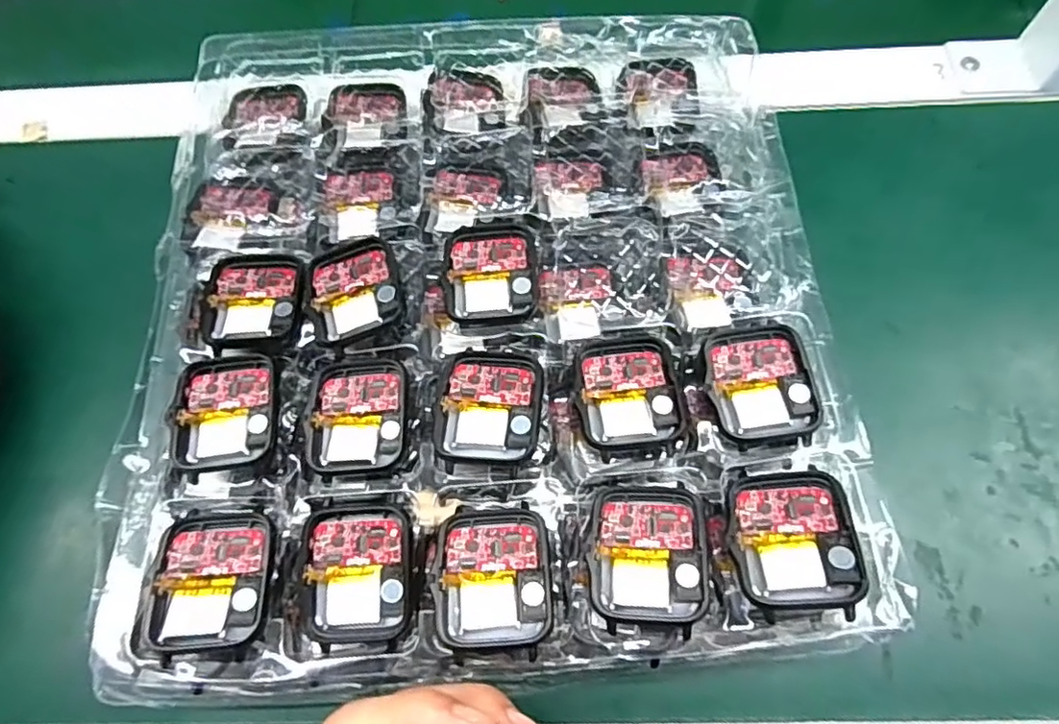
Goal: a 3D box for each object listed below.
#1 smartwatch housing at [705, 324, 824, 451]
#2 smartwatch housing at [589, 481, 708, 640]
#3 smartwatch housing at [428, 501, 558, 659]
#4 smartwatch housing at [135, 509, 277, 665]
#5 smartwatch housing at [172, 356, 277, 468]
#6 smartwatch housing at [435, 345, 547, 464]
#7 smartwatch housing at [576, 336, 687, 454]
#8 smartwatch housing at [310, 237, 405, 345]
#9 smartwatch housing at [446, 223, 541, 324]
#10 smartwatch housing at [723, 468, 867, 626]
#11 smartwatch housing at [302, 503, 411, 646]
[{"bbox_3d":[0.085,0.007,0.224,0.036,0.007,0.045,-7,68,0],"label":"smartwatch housing"},{"bbox_3d":[0.039,0.062,0.198,0.036,0.006,0.045,2,69,3],"label":"smartwatch housing"},{"bbox_3d":[-0.012,0.070,0.201,0.037,0.010,0.045,-5,68,0],"label":"smartwatch housing"},{"bbox_3d":[-0.105,0.072,0.203,0.037,0.013,0.045,-5,68,0],"label":"smartwatch housing"},{"bbox_3d":[-0.112,0.018,0.228,0.037,0.007,0.043,-5,68,0],"label":"smartwatch housing"},{"bbox_3d":[-0.014,0.015,0.225,0.037,0.010,0.043,4,69,4],"label":"smartwatch housing"},{"bbox_3d":[0.036,0.010,0.225,0.036,0.007,0.046,-4,68,1],"label":"smartwatch housing"},{"bbox_3d":[-0.070,-0.029,0.247,0.035,0.011,0.041,-16,69,-4],"label":"smartwatch housing"},{"bbox_3d":[-0.015,-0.036,0.252,0.037,0.010,0.044,-2,69,1],"label":"smartwatch housing"},{"bbox_3d":[0.086,0.058,0.199,0.038,0.011,0.046,-3,61,17],"label":"smartwatch housing"},{"bbox_3d":[-0.058,0.071,0.205,0.036,0.007,0.044,0,69,2],"label":"smartwatch housing"}]

